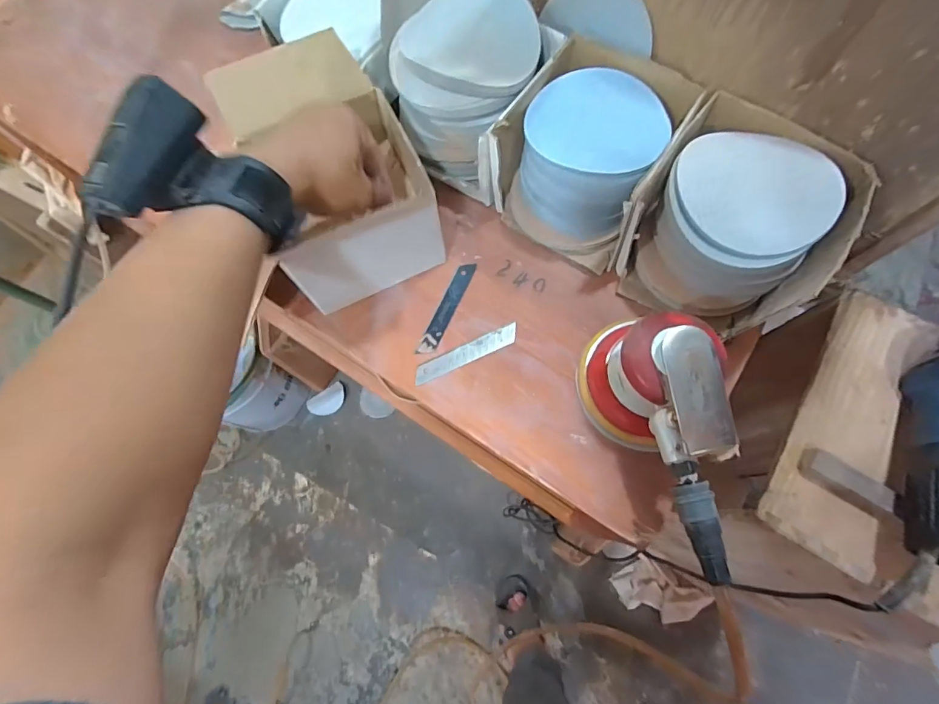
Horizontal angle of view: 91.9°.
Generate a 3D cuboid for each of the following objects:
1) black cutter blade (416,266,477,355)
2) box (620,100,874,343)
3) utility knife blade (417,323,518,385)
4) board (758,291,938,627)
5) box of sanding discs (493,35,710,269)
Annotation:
[{"bbox_3d":[-0.021,-0.042,0.430,0.017,0.004,0.102,21,74,9],"label":"black cutter blade"},{"bbox_3d":[0.221,-0.106,0.387,0.141,0.098,0.142,31,75,12],"label":"box"},{"bbox_3d":[-0.002,0.001,0.413,0.101,0.004,0.019,-25,72,-7],"label":"utility knife blade"},{"bbox_3d":[0.529,0.130,0.481,0.336,0.035,0.312,31,75,12],"label":"board"},{"bbox_3d":[0.106,-0.181,0.418,0.139,0.103,0.146,31,75,12],"label":"box of sanding discs"}]

